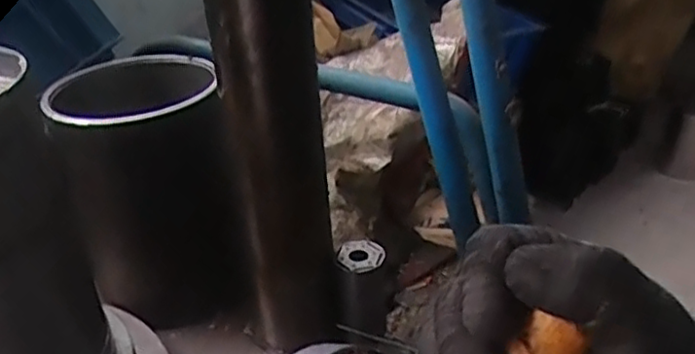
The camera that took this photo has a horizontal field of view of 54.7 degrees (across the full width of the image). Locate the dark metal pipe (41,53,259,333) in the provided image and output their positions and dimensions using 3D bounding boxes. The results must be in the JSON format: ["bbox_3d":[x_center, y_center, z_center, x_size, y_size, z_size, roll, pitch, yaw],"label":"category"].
[{"bbox_3d":[-0.149,0.017,0.551,0.120,0.199,0.121,-3,29,3],"label":"dark metal pipe"}]

